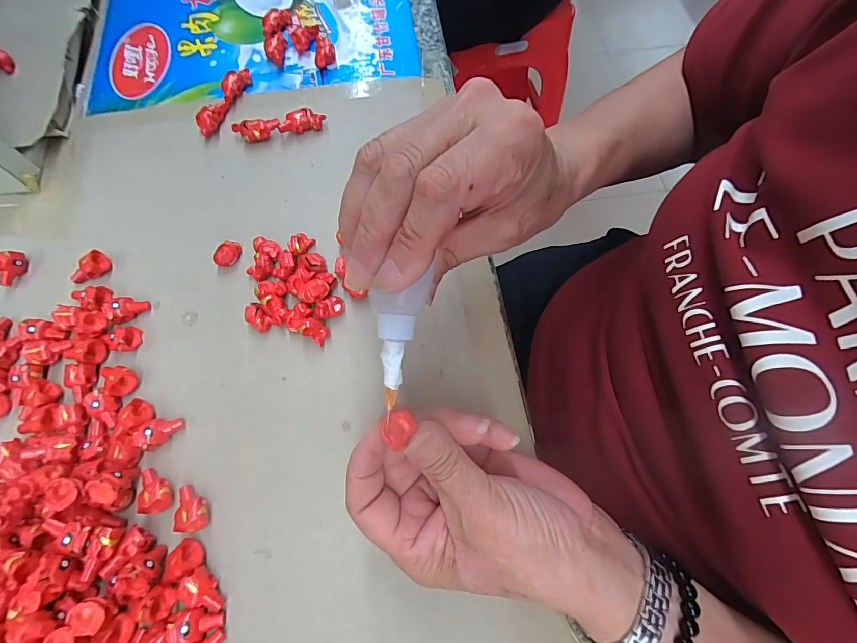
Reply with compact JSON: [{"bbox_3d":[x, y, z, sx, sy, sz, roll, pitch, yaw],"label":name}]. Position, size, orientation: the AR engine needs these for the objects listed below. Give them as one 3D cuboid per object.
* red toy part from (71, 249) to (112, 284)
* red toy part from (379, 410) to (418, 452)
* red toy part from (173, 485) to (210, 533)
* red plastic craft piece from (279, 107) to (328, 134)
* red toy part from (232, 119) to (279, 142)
[{"bbox_3d":[-0.240,-0.037,0.289,0.016,0.012,0.027,29,70,9],"label":"red toy part"},{"bbox_3d":[-0.014,0.049,0.186,0.014,0.006,0.016,19,69,6],"label":"red toy part"},{"bbox_3d":[-0.136,0.107,0.234,0.017,0.013,0.025,-9,69,-5],"label":"red toy part"},{"bbox_3d":[-0.105,-0.165,0.336,0.038,0.016,0.012,-19,70,-9],"label":"red plastic craft piece"},{"bbox_3d":[-0.142,-0.156,0.333,0.038,0.015,0.015,1,68,-1],"label":"red toy part"}]

